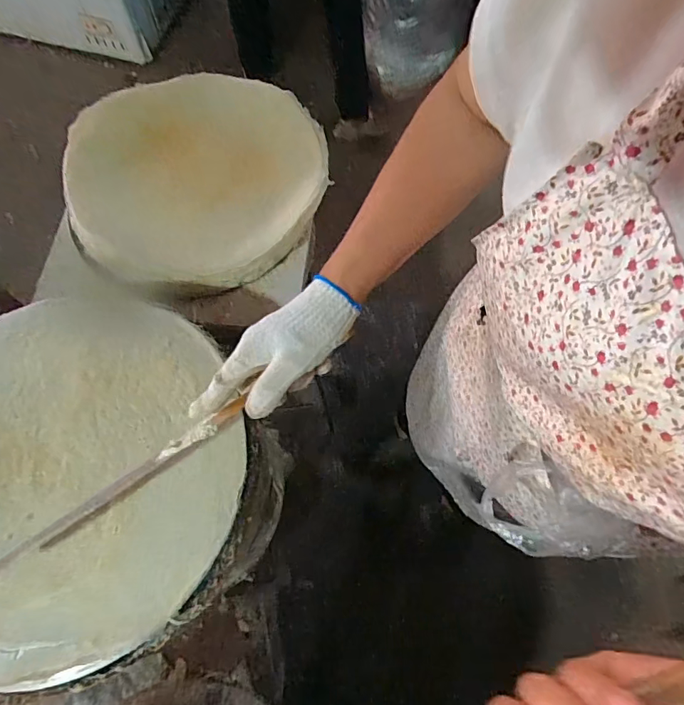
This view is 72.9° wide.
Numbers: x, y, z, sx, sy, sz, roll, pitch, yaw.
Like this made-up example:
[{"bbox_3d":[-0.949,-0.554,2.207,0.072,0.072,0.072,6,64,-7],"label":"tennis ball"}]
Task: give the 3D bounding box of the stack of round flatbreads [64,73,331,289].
[{"bbox_3d":[-0.216,-0.277,0.716,0.365,0.081,0.362,2,69,0],"label":"stack of round flatbreads"}]

